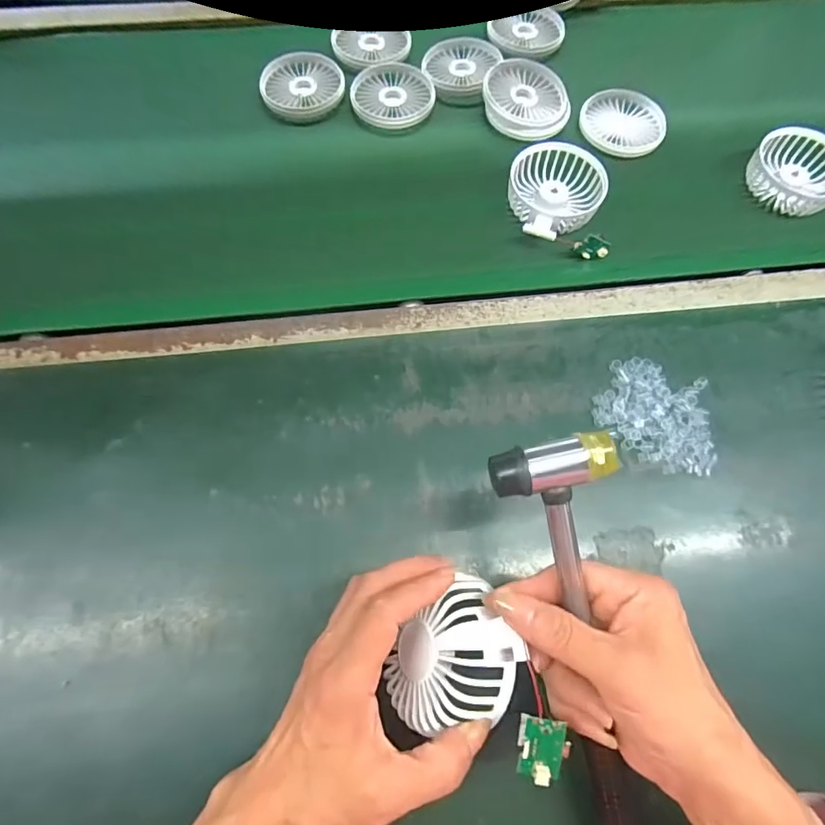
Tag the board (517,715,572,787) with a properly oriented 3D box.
[{"bbox_3d":[0.064,0.164,0.240,0.024,0.007,0.029,11,91,4],"label":"board"}]

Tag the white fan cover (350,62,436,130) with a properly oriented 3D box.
[{"bbox_3d":[-0.019,-0.337,0.520,0.084,0.008,0.083,18,70,4],"label":"white fan cover"}]

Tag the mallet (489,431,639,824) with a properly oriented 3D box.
[{"bbox_3d":[0.090,0.131,0.256,0.059,0.022,0.240,-12,102,-7],"label":"mallet"}]

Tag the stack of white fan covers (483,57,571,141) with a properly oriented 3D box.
[{"bbox_3d":[0.119,-0.327,0.509,0.089,0.021,0.093,13,70,3],"label":"stack of white fan covers"}]

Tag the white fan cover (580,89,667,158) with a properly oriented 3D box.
[{"bbox_3d":[0.220,-0.304,0.515,0.086,0.009,0.083,15,70,3],"label":"white fan cover"}]

